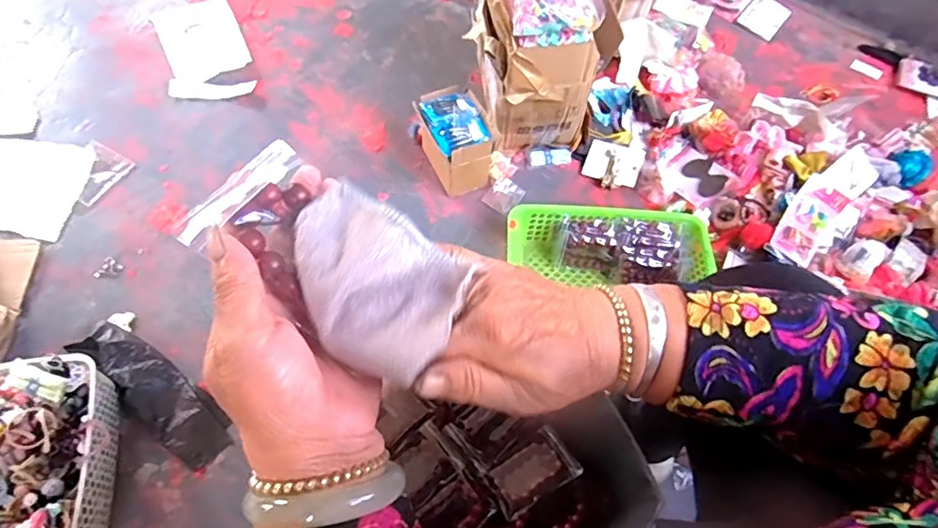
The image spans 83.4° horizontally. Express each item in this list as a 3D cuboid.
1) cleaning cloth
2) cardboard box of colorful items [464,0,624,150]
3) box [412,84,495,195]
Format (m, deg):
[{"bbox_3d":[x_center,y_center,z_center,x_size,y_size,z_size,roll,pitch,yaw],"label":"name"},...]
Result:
[{"bbox_3d":[-0.049,0.007,0.260,0.095,0.021,0.074,30,65,14],"label":"cleaning cloth"},{"bbox_3d":[0.094,-0.374,0.919,0.181,0.328,0.264,-19,64,-12],"label":"cardboard box of colorful items"},{"bbox_3d":[-0.022,-0.220,0.946,0.101,0.123,0.149,-24,65,-14],"label":"box"}]

